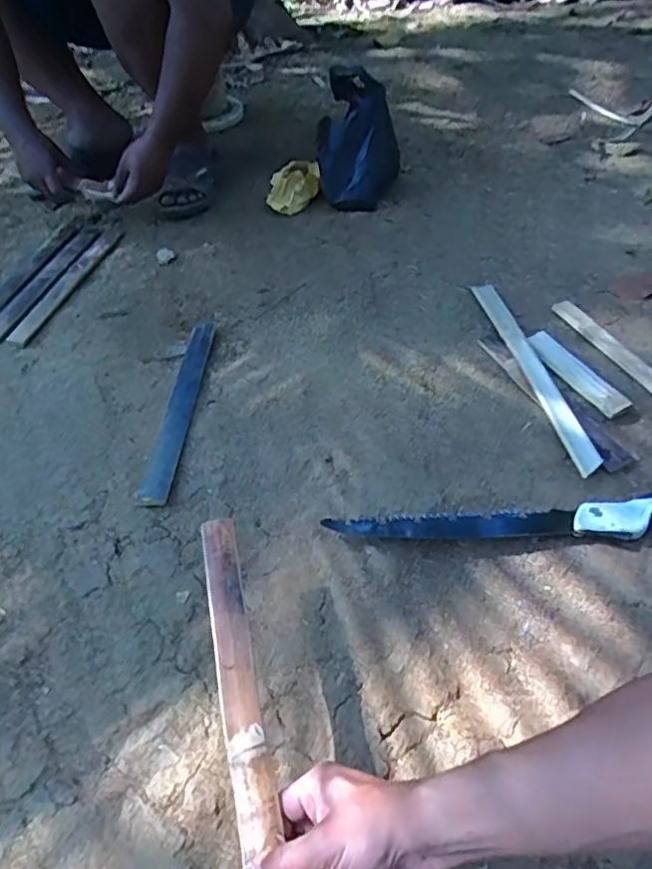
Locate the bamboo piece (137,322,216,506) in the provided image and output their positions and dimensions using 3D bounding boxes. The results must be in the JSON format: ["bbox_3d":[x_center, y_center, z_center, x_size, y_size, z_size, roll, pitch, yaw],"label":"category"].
[{"bbox_3d":[-0.207,-0.051,0.839,0.042,0.016,0.357,0,50,4],"label":"bamboo piece"}]

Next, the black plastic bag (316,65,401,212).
[{"bbox_3d":[0.064,-0.578,1.143,0.158,0.204,0.170,1,50,6],"label":"black plastic bag"}]

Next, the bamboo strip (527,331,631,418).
[{"bbox_3d":[0.352,-0.091,0.832,0.046,0.008,0.180,-22,52,-13],"label":"bamboo strip"}]

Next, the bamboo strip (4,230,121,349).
[{"bbox_3d":[-0.478,-0.287,1.085,0.041,0.010,0.351,9,52,12],"label":"bamboo strip"}]

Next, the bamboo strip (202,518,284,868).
[{"bbox_3d":[-0.077,0.191,0.499,0.034,0.011,0.279,-13,49,-6],"label":"bamboo strip"}]

